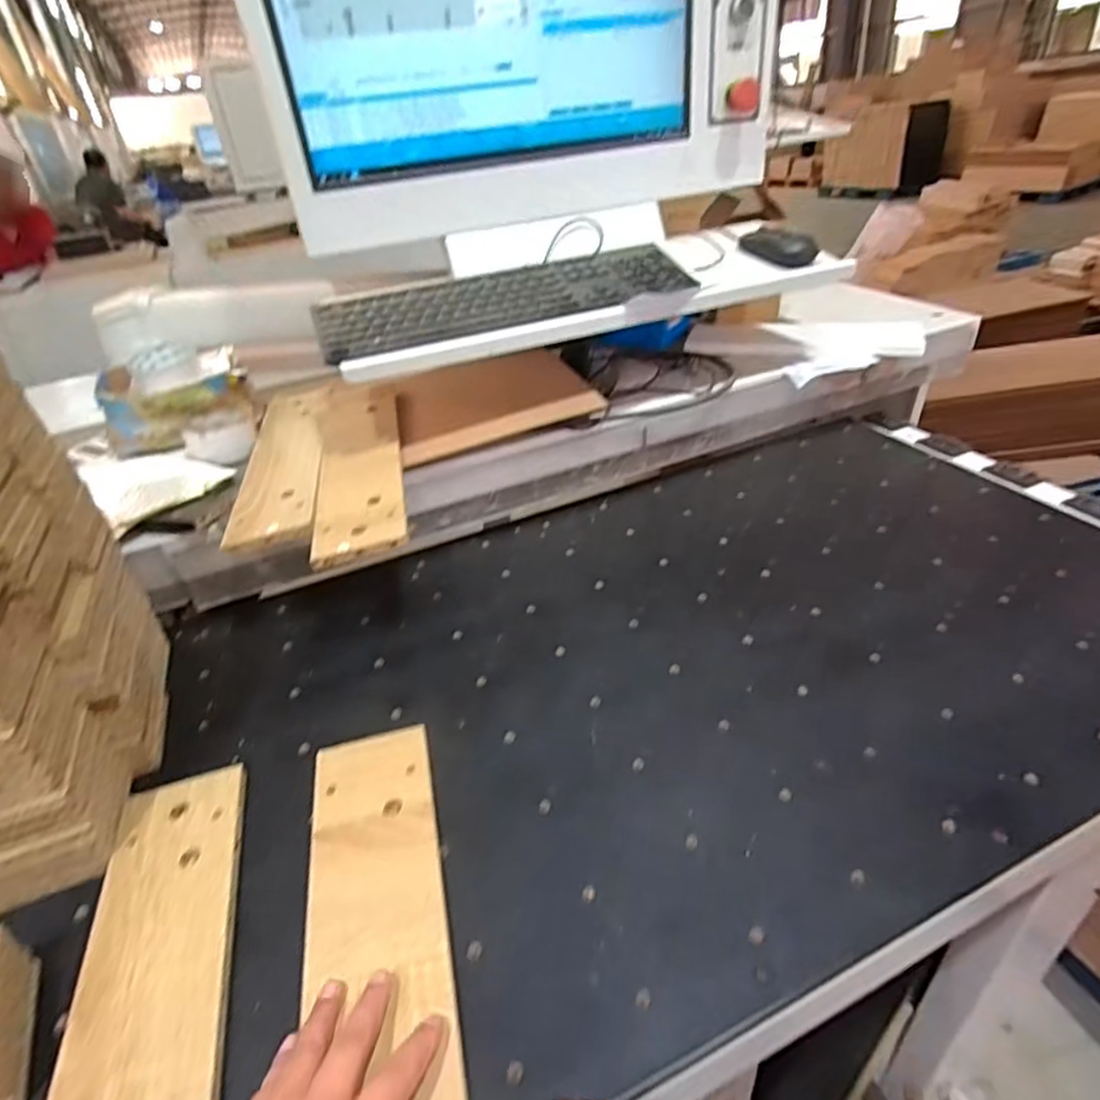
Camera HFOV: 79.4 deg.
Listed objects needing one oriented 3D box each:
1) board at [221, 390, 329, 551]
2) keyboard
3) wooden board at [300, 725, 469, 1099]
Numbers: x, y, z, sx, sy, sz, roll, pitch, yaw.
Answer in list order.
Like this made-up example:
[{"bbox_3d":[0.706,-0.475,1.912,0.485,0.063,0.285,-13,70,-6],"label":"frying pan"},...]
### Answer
[{"bbox_3d":[-0.316,-0.121,0.801,0.092,0.016,0.379,-11,34,-5],"label":"board"},{"bbox_3d":[-0.045,-0.287,0.758,0.425,0.034,0.130,-19,36,-17],"label":"keyboard"},{"bbox_3d":[-0.106,0.260,0.415,0.091,0.009,0.373,-13,33,-10],"label":"wooden board"}]

